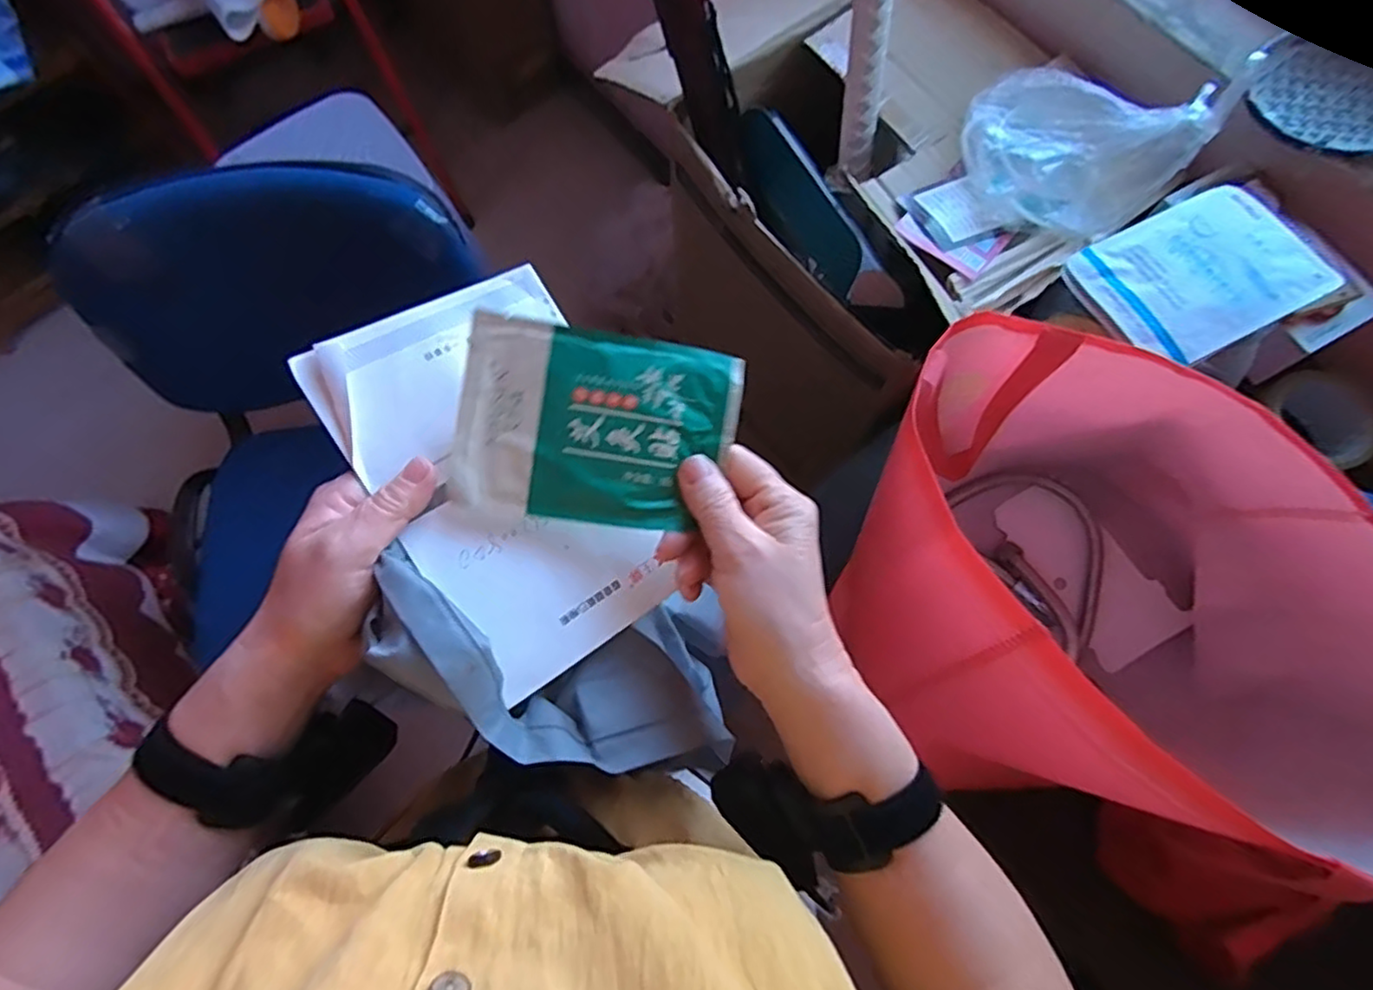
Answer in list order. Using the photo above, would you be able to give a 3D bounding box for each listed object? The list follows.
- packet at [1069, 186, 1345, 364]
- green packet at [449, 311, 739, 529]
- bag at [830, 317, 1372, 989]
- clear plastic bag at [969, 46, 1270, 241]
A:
[{"bbox_3d":[0.398,-0.172,0.513,0.171,0.015,0.118,-26,74,-8],"label":"packet"},{"bbox_3d":[-0.045,-0.035,0.338,0.137,0.008,0.095,9,89,-6],"label":"green packet"},{"bbox_3d":[0.304,0.099,0.494,0.372,0.250,0.359,16,73,5],"label":"bag"},{"bbox_3d":[0.351,-0.316,0.597,0.193,0.086,0.136,27,74,8],"label":"clear plastic bag"}]

